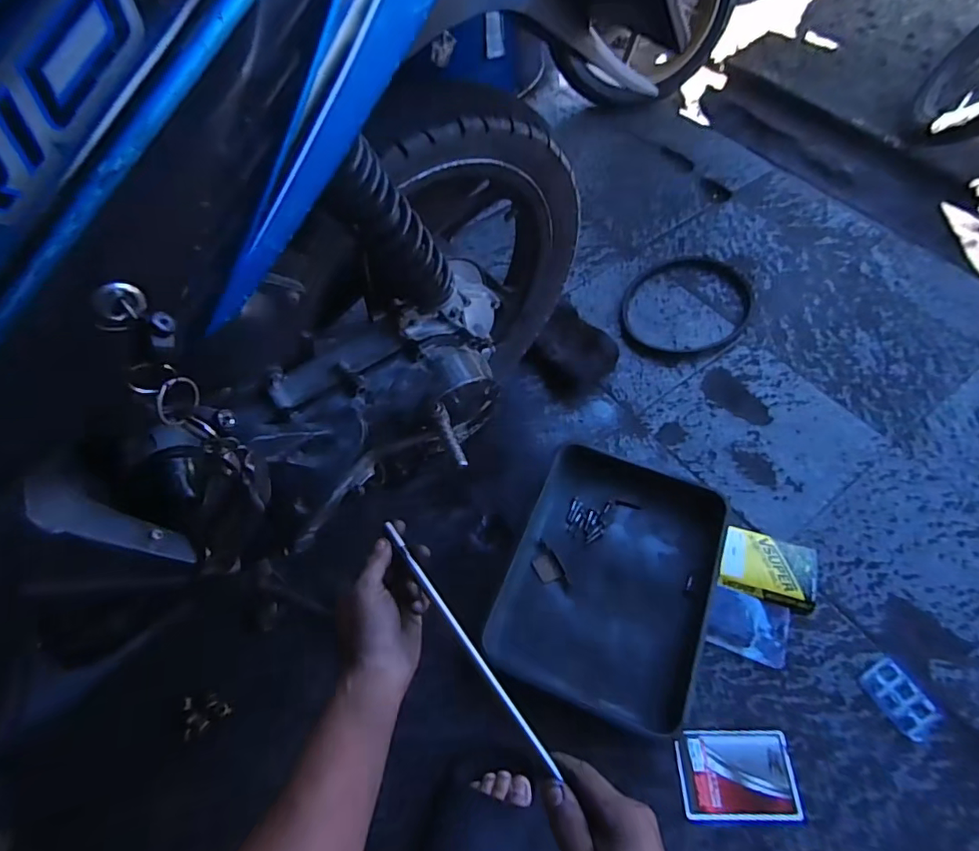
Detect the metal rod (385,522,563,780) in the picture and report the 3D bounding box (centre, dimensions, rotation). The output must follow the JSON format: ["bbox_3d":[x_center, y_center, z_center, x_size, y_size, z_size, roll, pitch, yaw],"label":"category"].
[{"bbox_3d":[-0.023,0.179,0.443,0.007,0.011,0.247,-33,64,-17],"label":"metal rod"}]

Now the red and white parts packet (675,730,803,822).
[{"bbox_3d":[0.301,0.426,0.631,0.134,0.014,0.091,-1,59,1],"label":"red and white parts packet"}]

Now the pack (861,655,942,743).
[{"bbox_3d":[0.519,0.342,0.649,0.055,0.013,0.083,-29,62,-14],"label":"pack"}]

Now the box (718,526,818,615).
[{"bbox_3d":[0.399,0.204,0.739,0.128,0.024,0.093,17,61,12],"label":"box"}]

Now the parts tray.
[{"bbox_3d":[0.174,0.208,0.734,0.274,0.046,0.353,19,62,13],"label":"parts tray"}]

